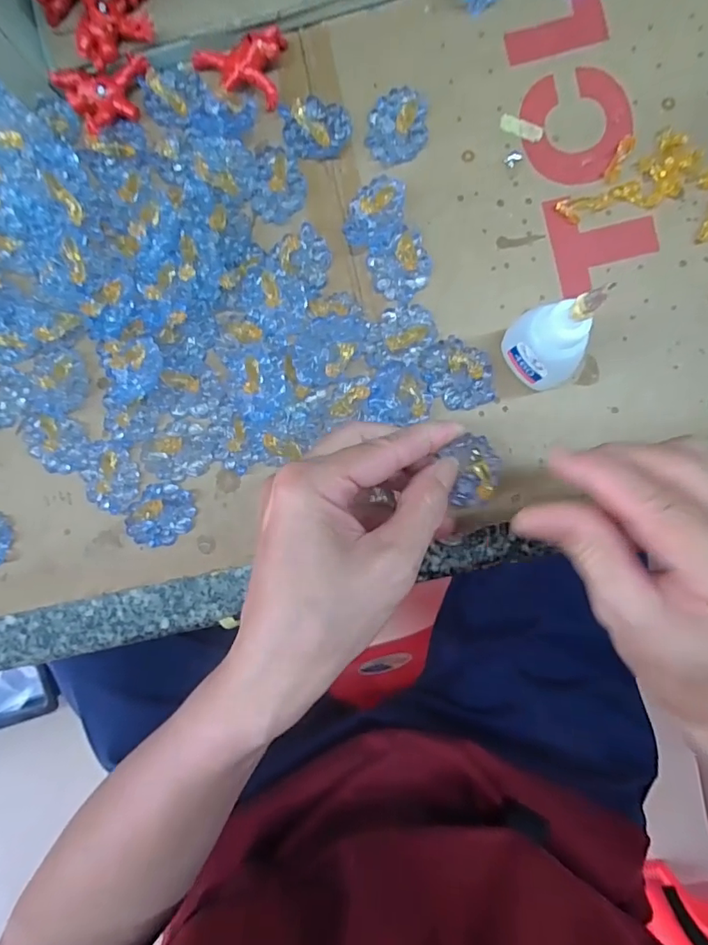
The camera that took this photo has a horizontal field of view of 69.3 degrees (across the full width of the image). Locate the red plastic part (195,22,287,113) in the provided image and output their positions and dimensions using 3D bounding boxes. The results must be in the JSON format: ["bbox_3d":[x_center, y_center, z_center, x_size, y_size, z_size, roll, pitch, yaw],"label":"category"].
[{"bbox_3d":[-0.057,-0.207,0.265,0.048,0.014,0.035,-15,89,5],"label":"red plastic part"}]

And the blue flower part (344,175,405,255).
[{"bbox_3d":[0.012,-0.131,0.259,0.028,0.012,0.036,15,92,5],"label":"blue flower part"}]

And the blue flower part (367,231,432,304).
[{"bbox_3d":[0.025,-0.103,0.261,0.030,0.007,0.029,-32,88,4],"label":"blue flower part"}]

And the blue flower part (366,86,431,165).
[{"bbox_3d":[0.022,-0.177,0.260,0.031,0.012,0.035,-3,90,5],"label":"blue flower part"}]

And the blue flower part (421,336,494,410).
[{"bbox_3d":[0.052,-0.049,0.255,0.038,0.013,0.031,25,92,4],"label":"blue flower part"}]

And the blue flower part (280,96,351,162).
[{"bbox_3d":[-0.020,-0.178,0.264,0.035,0.010,0.029,-5,90,5],"label":"blue flower part"}]

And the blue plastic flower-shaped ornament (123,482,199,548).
[{"bbox_3d":[-0.102,0.023,0.273,0.030,0.004,0.037,37,93,4],"label":"blue plastic flower-shaped ornament"}]

